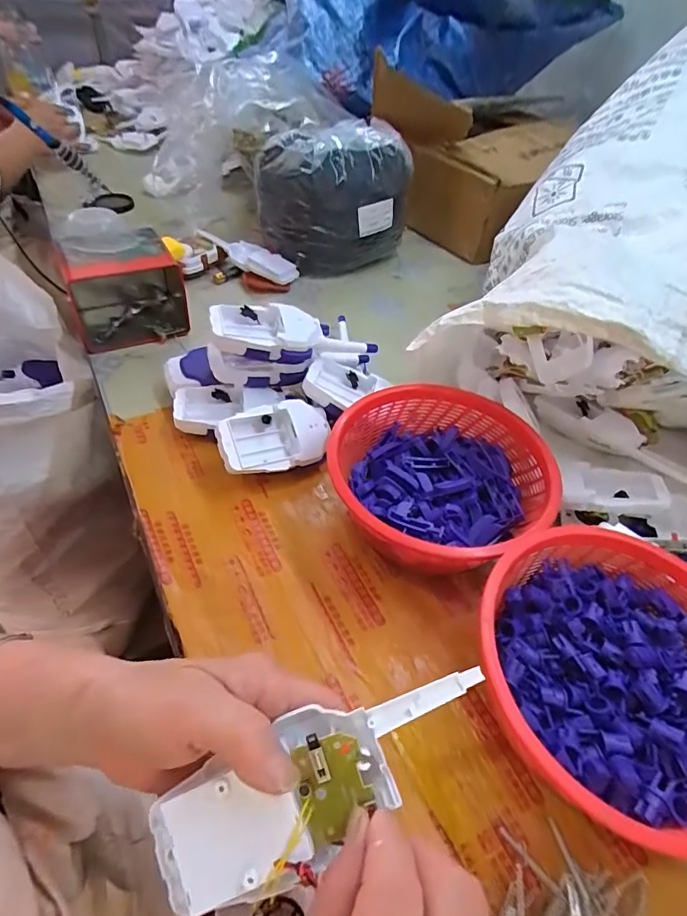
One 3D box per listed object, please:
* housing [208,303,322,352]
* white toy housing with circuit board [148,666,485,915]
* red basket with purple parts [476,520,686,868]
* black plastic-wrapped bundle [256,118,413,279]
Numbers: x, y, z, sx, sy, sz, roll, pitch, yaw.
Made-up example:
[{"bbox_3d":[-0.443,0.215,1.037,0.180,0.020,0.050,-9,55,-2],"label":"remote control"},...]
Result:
[{"bbox_3d":[-0.074,-0.128,0.473,0.103,0.024,0.057,-3,47,-8],"label":"housing"},{"bbox_3d":[-0.009,0.147,0.225,0.163,0.028,0.055,-28,53,-10],"label":"white toy housing with circuit board"},{"bbox_3d":[0.173,0.143,0.317,0.176,0.080,0.177,-25,55,-25],"label":"red basket with purple parts"},{"bbox_3d":[-0.019,-0.394,0.738,0.178,0.179,0.173,-32,58,-29],"label":"black plastic-wrapped bundle"}]

